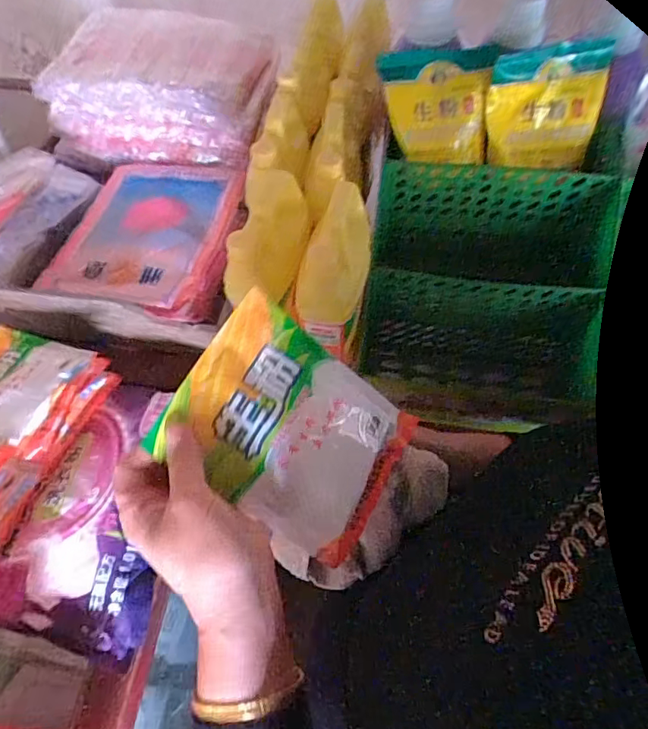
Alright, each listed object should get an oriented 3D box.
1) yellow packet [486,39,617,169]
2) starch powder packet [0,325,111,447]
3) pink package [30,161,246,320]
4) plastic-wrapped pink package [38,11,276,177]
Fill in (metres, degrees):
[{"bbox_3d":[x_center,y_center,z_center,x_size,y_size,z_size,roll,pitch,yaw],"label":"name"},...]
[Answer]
[{"bbox_3d":[0.235,-0.273,0.542,0.121,0.118,0.028,3,23,1],"label":"yellow packet"},{"bbox_3d":[-0.356,0.016,0.574,0.170,0.020,0.128,15,58,12],"label":"starch powder packet"},{"bbox_3d":[-0.247,-0.188,0.732,0.243,0.040,0.298,10,57,8],"label":"pink package"},{"bbox_3d":[-0.261,-0.449,0.819,0.336,0.171,0.187,5,56,5],"label":"plastic-wrapped pink package"}]

